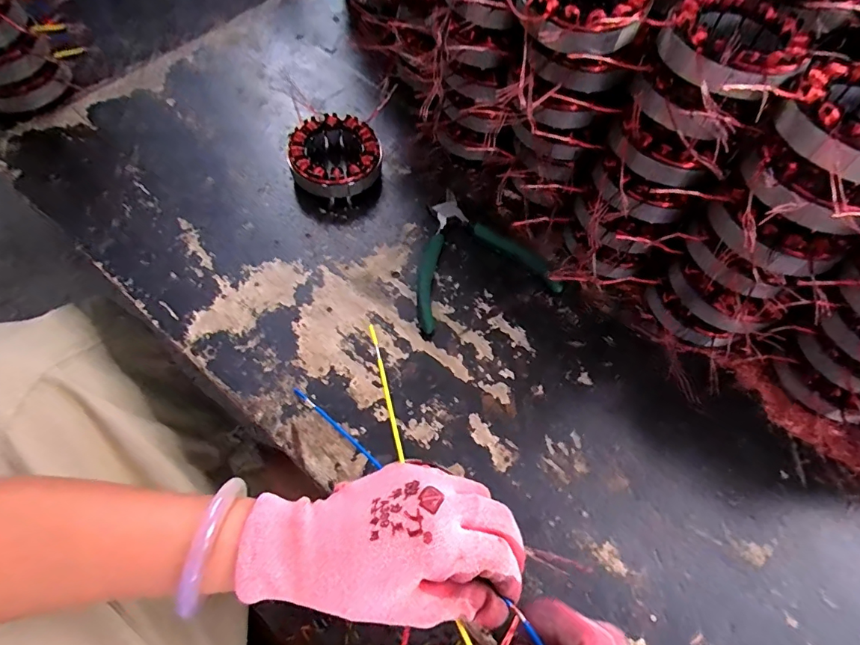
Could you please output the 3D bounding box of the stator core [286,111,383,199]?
[{"bbox_3d":[-0.091,-0.161,0.447,0.084,0.032,0.086,1,64,-1],"label":"stator core"}]

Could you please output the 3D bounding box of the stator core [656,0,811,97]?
[{"bbox_3d":[0.192,-0.176,0.290,0.085,0.024,0.085,1,64,-1],"label":"stator core"}]

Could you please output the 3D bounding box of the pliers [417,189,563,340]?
[{"bbox_3d":[0.033,-0.064,0.420,0.129,0.014,0.130,-19,66,-10],"label":"pliers"}]

